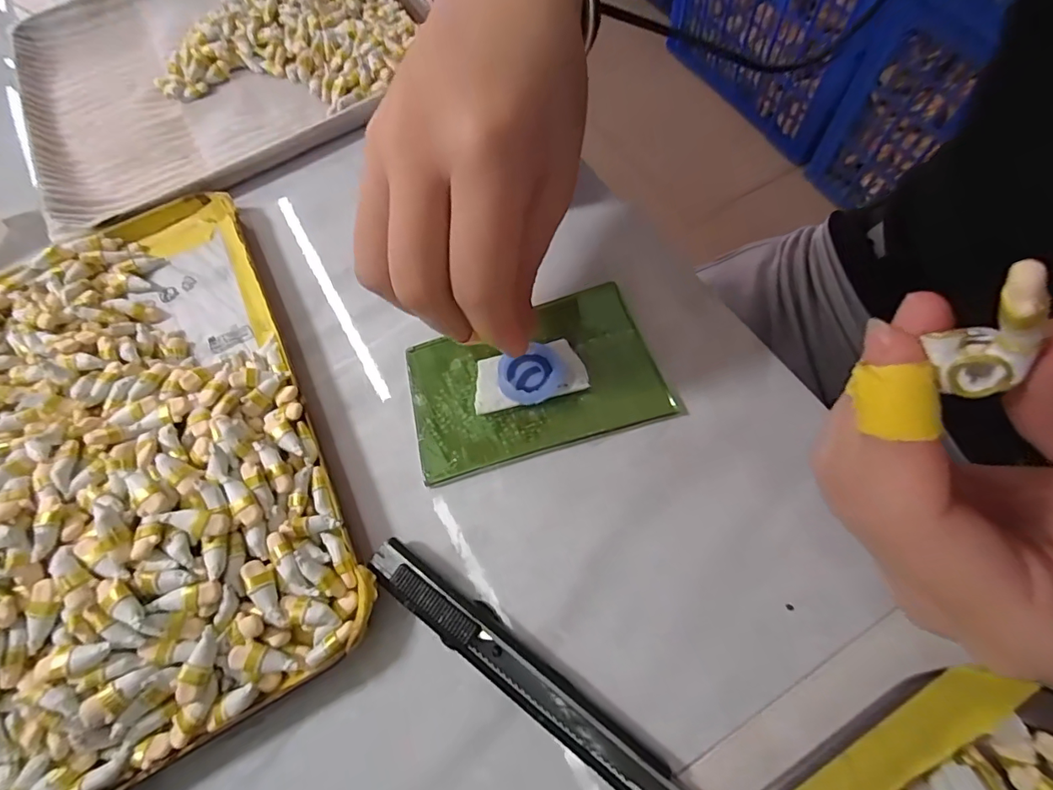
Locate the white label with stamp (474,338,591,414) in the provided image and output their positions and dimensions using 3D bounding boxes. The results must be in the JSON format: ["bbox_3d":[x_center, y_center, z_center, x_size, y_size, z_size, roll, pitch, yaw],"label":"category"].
[{"bbox_3d":[0.000,-0.008,0.203,0.046,0.006,0.025,-18,66,-3],"label":"white label with stamp"}]

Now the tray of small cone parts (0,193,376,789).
[{"bbox_3d":[-0.190,0.025,0.190,0.191,0.031,0.240,-28,67,-7],"label":"tray of small cone parts"}]

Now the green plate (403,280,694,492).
[{"bbox_3d":[0.002,-0.006,0.207,0.105,0.005,0.067,-19,68,-3],"label":"green plate"}]

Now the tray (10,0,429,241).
[{"bbox_3d":[-0.198,-0.225,0.311,0.241,0.031,0.237,-32,67,-9],"label":"tray"}]

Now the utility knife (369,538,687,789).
[{"bbox_3d":[-0.001,0.094,0.163,0.129,0.009,0.016,32,72,17],"label":"utility knife"}]

